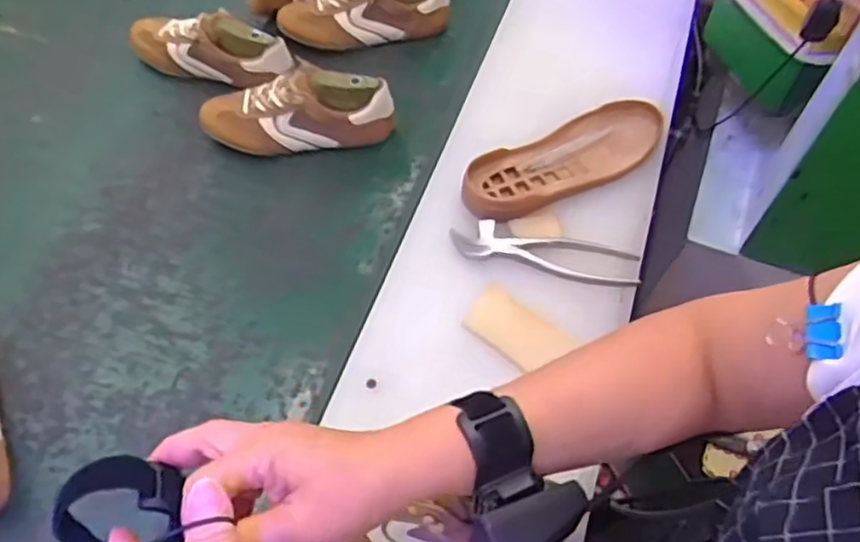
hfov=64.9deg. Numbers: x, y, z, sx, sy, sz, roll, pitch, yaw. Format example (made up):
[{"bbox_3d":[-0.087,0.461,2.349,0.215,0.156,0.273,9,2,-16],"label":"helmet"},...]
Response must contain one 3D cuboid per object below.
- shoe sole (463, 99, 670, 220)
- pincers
[{"bbox_3d":[0.150,-0.125,0.751,0.251,0.025,0.087,-25,62,-18],"label":"shoe sole"},{"bbox_3d":[0.118,-0.021,0.699,0.192,0.013,0.053,11,57,3],"label":"pincers"}]

